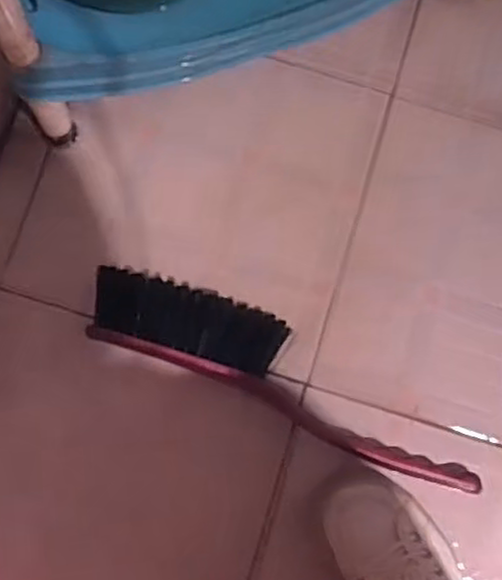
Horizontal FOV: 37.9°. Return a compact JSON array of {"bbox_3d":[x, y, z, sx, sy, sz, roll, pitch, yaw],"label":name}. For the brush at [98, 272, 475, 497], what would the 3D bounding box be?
[{"bbox_3d":[0.033,0.075,0.653,0.379,0.047,0.087,24,80,3],"label":"brush"}]

